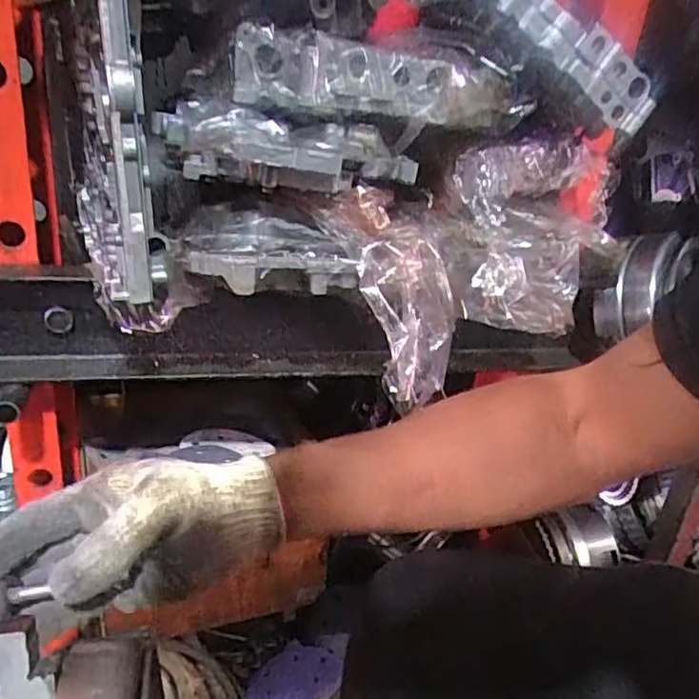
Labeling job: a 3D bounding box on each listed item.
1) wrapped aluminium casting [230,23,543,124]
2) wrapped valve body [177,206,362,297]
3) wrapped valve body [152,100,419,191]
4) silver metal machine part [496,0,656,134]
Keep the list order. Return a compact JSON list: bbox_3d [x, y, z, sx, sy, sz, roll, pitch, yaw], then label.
[{"bbox_3d":[0.022,-0.226,0.518,0.232,0.059,0.078,1,23,-12],"label":"wrapped aluminium casting"},{"bbox_3d":[-0.064,-0.076,0.503,0.138,0.054,0.050,3,23,-6],"label":"wrapped valve body"},{"bbox_3d":[-0.050,-0.160,0.499,0.182,0.052,0.104,-4,25,-22],"label":"wrapped valve body"},{"bbox_3d":[0.183,-0.247,0.510,0.174,0.046,0.017,36,16,-17],"label":"silver metal machine part"}]

